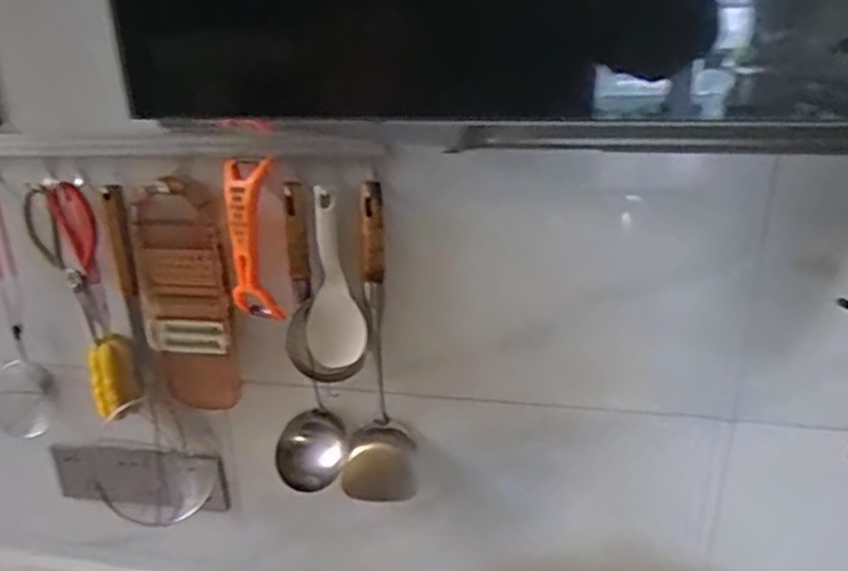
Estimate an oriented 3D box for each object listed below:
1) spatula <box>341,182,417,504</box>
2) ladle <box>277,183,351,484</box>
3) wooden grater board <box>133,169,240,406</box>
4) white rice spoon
[{"bbox_3d":[-0.059,0.074,0.741,0.080,0.372,0.048,-4,20,-7],"label":"spatula"},{"bbox_3d":[-0.138,0.065,0.751,0.079,0.353,0.071,-7,20,-15],"label":"ladle"},{"bbox_3d":[-0.280,0.018,0.779,0.105,0.274,0.018,3,20,12],"label":"wooden grater board"},{"bbox_3d":[-0.099,-0.004,0.717,0.066,0.197,0.013,2,20,10],"label":"white rice spoon"}]

